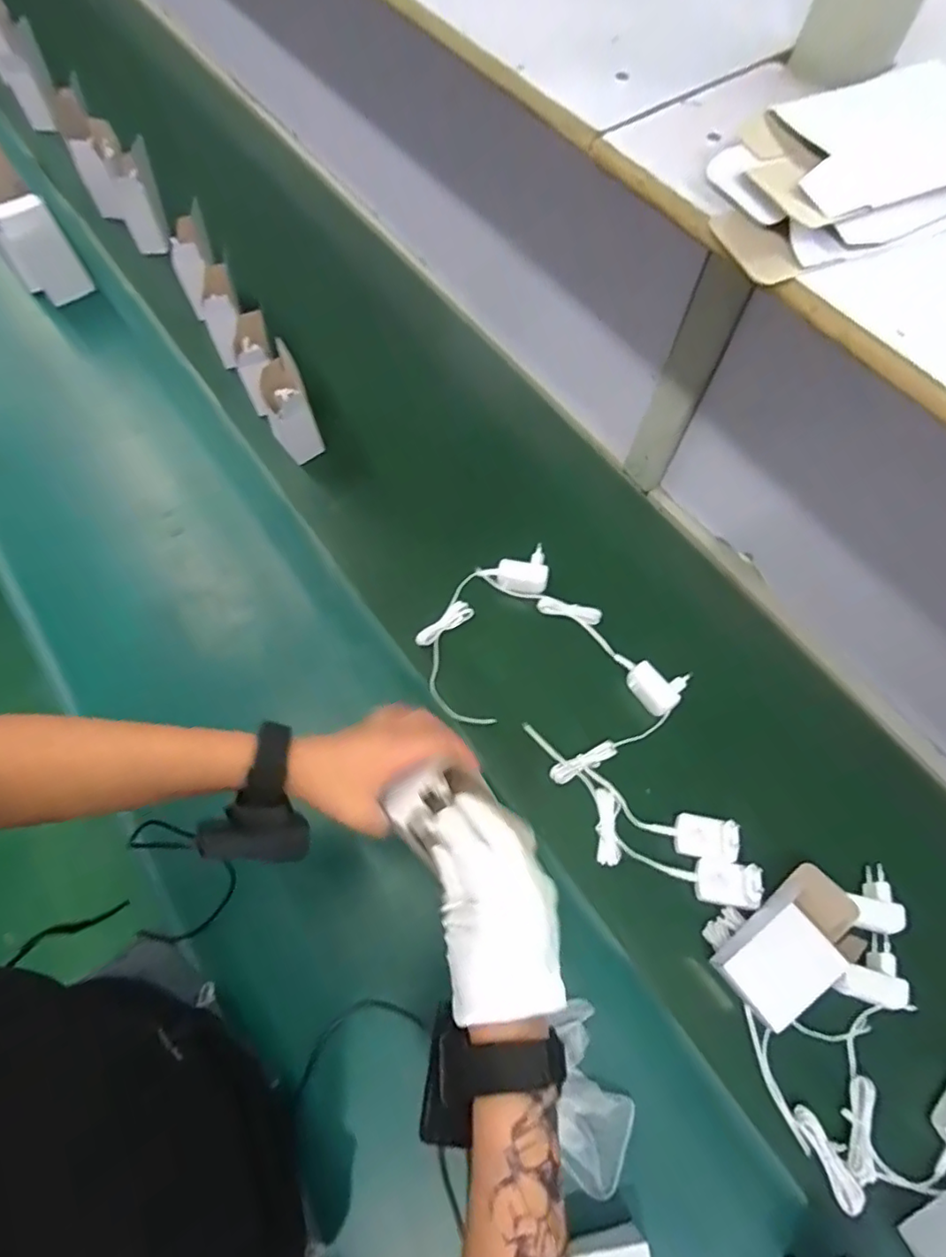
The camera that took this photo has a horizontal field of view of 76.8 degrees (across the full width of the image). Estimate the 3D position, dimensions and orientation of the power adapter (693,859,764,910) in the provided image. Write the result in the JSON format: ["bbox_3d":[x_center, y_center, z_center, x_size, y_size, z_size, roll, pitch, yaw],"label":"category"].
[{"bbox_3d":[0.252,0.248,0.592,0.062,0.018,0.044,-12,61,21],"label":"power adapter"}]

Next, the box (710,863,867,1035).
[{"bbox_3d":[0.300,0.290,0.552,0.151,0.050,0.073,-30,70,-14],"label":"box"}]

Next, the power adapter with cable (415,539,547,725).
[{"bbox_3d":[0.007,-0.008,0.717,0.116,0.043,0.224,21,67,7],"label":"power adapter with cable"}]

